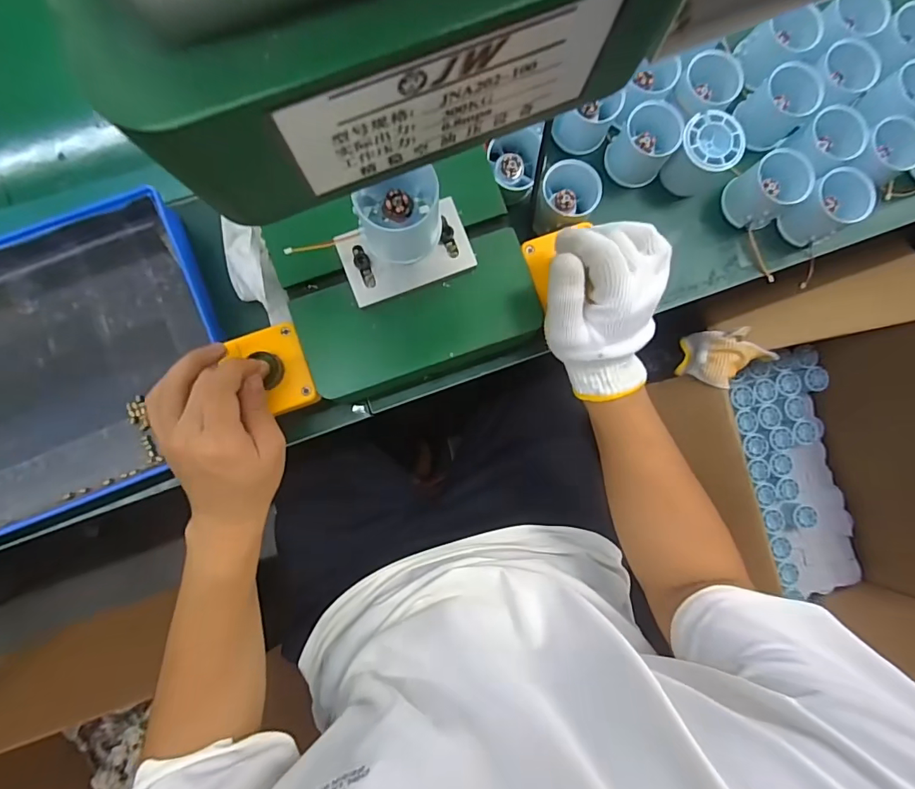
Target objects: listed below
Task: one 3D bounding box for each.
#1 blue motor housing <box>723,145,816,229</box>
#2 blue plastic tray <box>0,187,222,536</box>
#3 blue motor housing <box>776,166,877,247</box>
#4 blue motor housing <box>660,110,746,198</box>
[{"bbox_3d":[0.289,-0.192,0.432,0.058,0.045,0.053,-35,87,-6],"label":"blue motor housing"},{"bbox_3d":[-0.363,-0.019,0.397,0.318,0.047,0.243,-23,86,-5],"label":"blue plastic tray"},{"bbox_3d":[0.344,-0.174,0.433,0.050,0.050,0.048,0,84,-3],"label":"blue motor housing"},{"bbox_3d":[0.226,-0.219,0.433,0.055,0.057,0.055,0,84,-3],"label":"blue motor housing"}]

